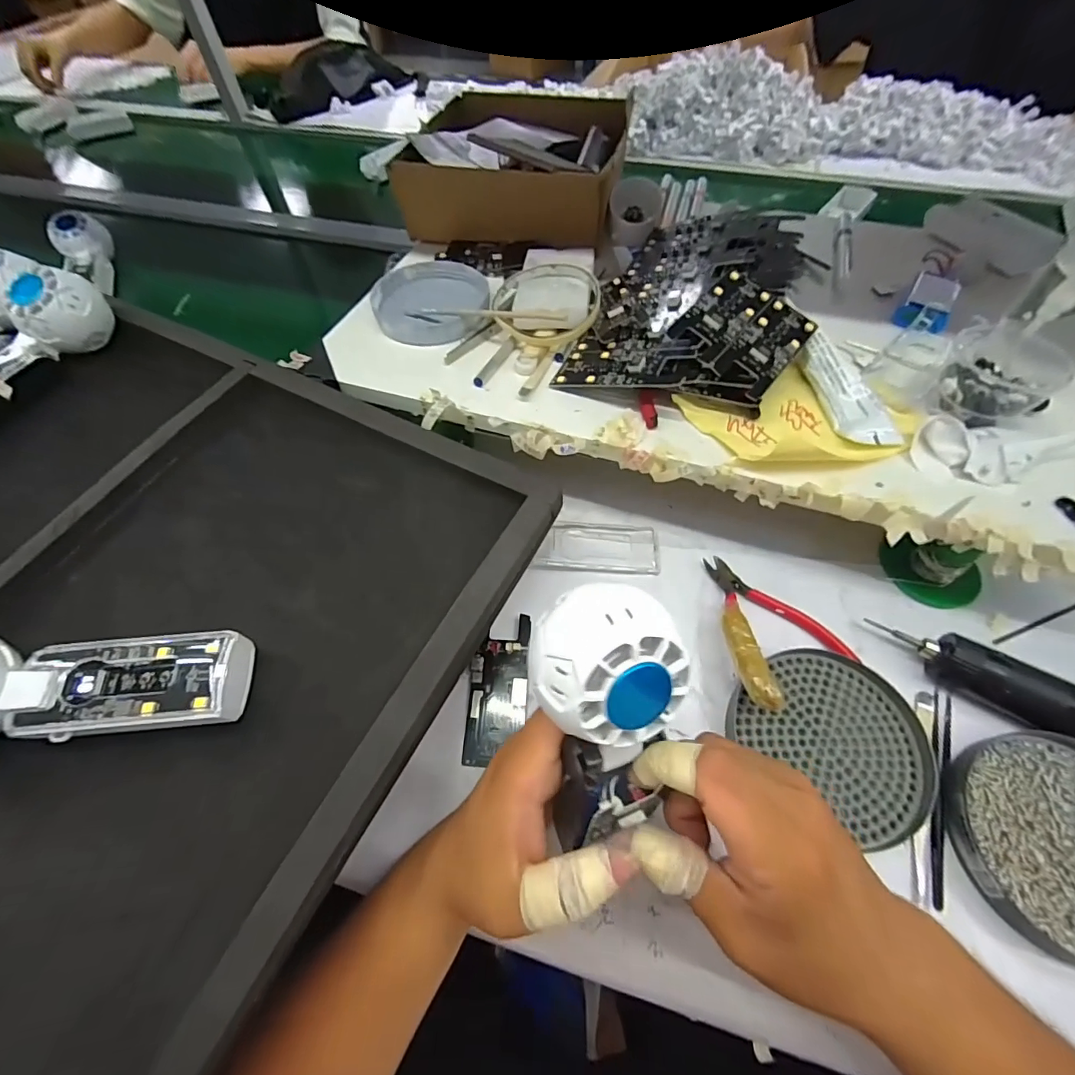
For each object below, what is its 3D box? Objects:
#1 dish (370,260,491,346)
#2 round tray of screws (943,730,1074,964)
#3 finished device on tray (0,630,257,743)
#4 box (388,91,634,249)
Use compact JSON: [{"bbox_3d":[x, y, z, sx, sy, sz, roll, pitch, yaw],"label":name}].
[{"bbox_3d":[-0.094,-0.212,0.416,0.099,0.015,0.114,-7,58,-3],"label":"dish"},{"bbox_3d":[0.297,0.171,0.268,0.116,0.019,0.111,-1,58,1],"label":"round tray of screws"},{"bbox_3d":[-0.240,0.075,0.241,0.162,0.060,0.059,-8,58,-4],"label":"finished device on tray"},{"bbox_3d":[-0.019,-0.388,0.500,0.206,0.063,0.213,10,58,8],"label":"box"}]

